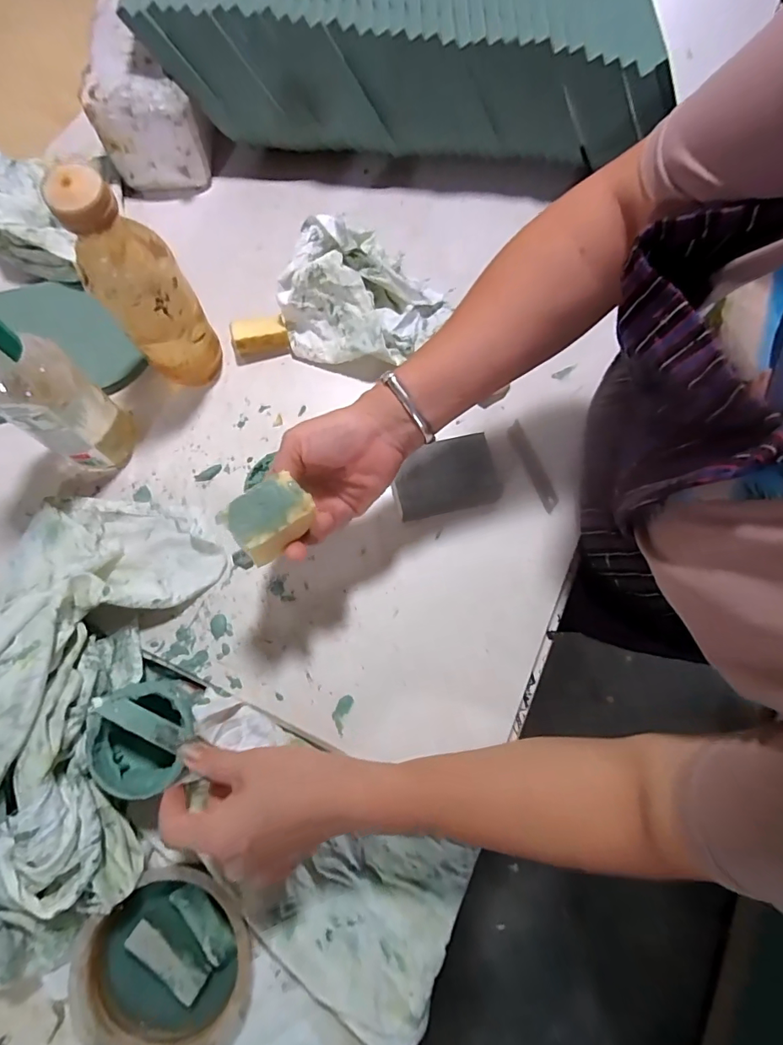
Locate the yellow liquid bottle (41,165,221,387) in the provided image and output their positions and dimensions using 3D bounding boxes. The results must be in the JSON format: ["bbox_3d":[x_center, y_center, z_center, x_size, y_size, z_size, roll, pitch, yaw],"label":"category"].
[{"bbox_3d":[-0.203,-0.191,0.408,0.065,0.212,0.065,-26,78,-8],"label":"yellow liquid bottle"}]

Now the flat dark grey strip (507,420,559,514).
[{"bbox_3d":[0.143,-0.058,0.485,0.021,0.004,0.097,-23,81,-17],"label":"flat dark grey strip"}]

